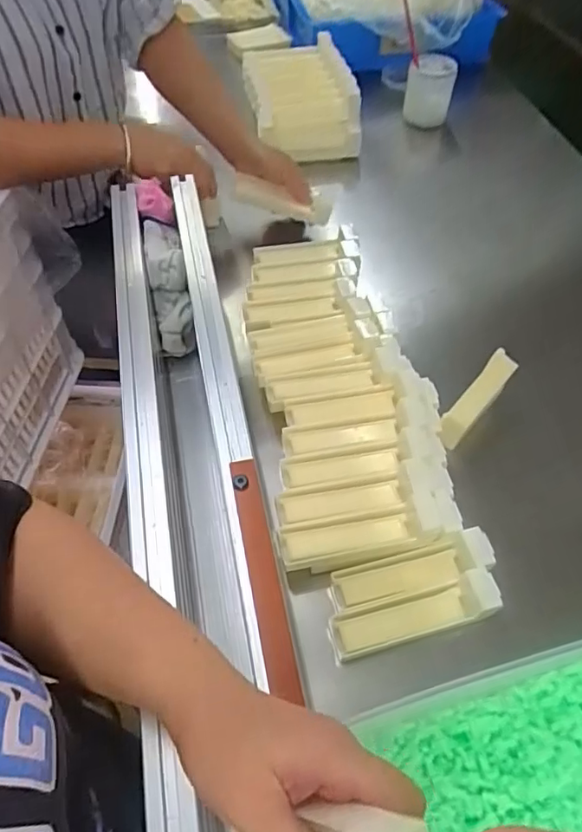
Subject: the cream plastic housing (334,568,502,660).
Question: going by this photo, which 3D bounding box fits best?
[{"bbox_3d":[0.107,0.171,0.470,0.139,0.040,0.036,-12,58,-9],"label":"cream plastic housing"}]

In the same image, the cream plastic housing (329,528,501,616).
[{"bbox_3d":[0.106,0.139,0.488,0.142,0.036,0.038,-13,58,-9],"label":"cream plastic housing"}]

